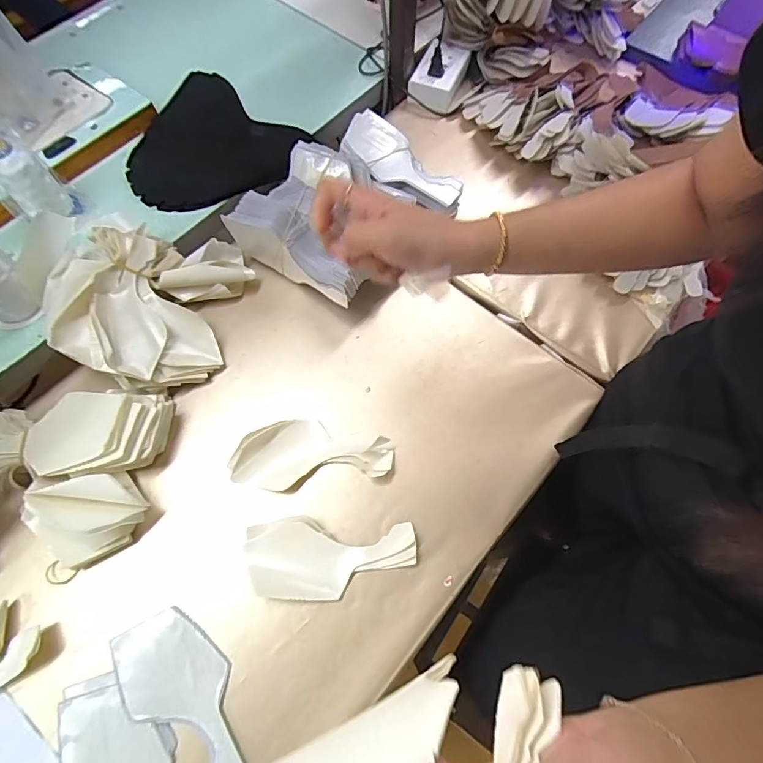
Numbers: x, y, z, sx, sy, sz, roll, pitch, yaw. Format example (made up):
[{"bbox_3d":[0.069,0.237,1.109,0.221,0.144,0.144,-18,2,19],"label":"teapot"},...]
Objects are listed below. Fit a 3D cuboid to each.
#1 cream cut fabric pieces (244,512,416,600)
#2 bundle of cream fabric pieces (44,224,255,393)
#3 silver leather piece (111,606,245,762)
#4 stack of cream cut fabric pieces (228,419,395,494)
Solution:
[{"bbox_3d":[-0.055,0.191,0.499,0.180,0.014,0.079,1,67,0],"label":"cream cut fabric pieces"},{"bbox_3d":[-0.289,-0.092,0.569,0.219,0.079,0.201,0,67,0],"label":"bundle of cream fabric pieces"},{"bbox_3d":[-0.188,0.306,0.455,0.181,0.009,0.082,37,72,14],"label":"silver leather piece"},{"bbox_3d":[-0.082,0.081,0.540,0.184,0.028,0.079,-9,68,-4],"label":"stack of cream cut fabric pieces"}]

